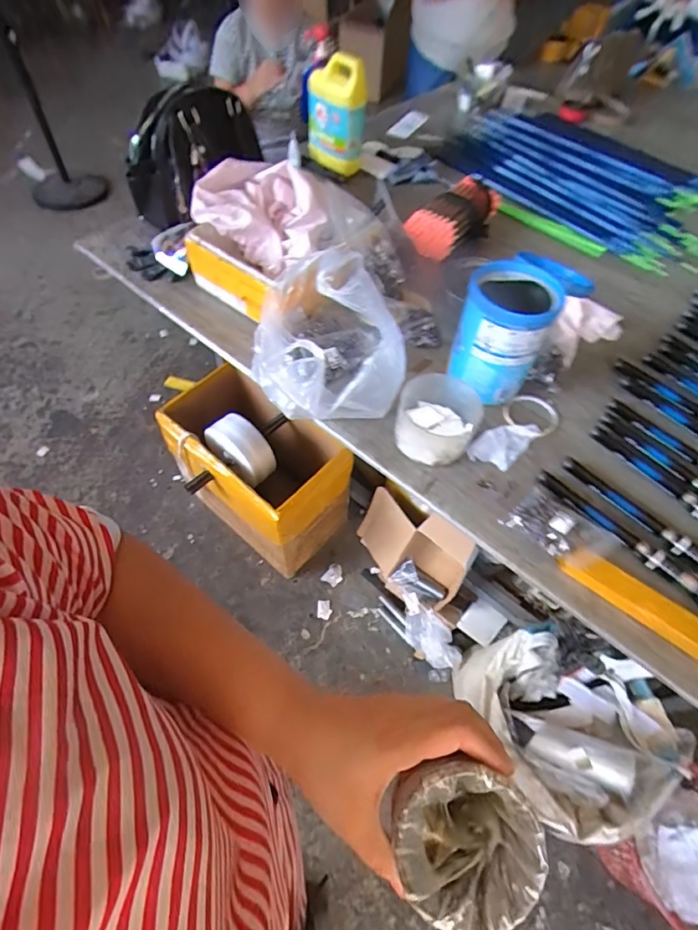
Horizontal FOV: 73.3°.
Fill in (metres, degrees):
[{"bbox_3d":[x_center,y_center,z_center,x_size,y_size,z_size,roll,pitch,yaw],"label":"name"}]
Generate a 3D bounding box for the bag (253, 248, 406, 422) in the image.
[{"bbox_3d":[-0.038,-0.201,0.692,0.211,0.175,0.233,-9,57,-10],"label":"bag"}]

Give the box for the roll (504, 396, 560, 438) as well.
[{"bbox_3d":[0.289,-0.080,0.744,0.083,0.012,0.074,23,60,12],"label":"roll"}]

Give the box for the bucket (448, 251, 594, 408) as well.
[{"bbox_3d":[0.262,-0.226,0.736,0.144,0.166,0.225,26,58,13],"label":"bucket"}]

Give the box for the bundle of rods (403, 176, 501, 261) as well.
[{"bbox_3d":[0.219,-0.502,0.959,0.116,0.074,0.231,37,61,19],"label":"bundle of rods"}]

